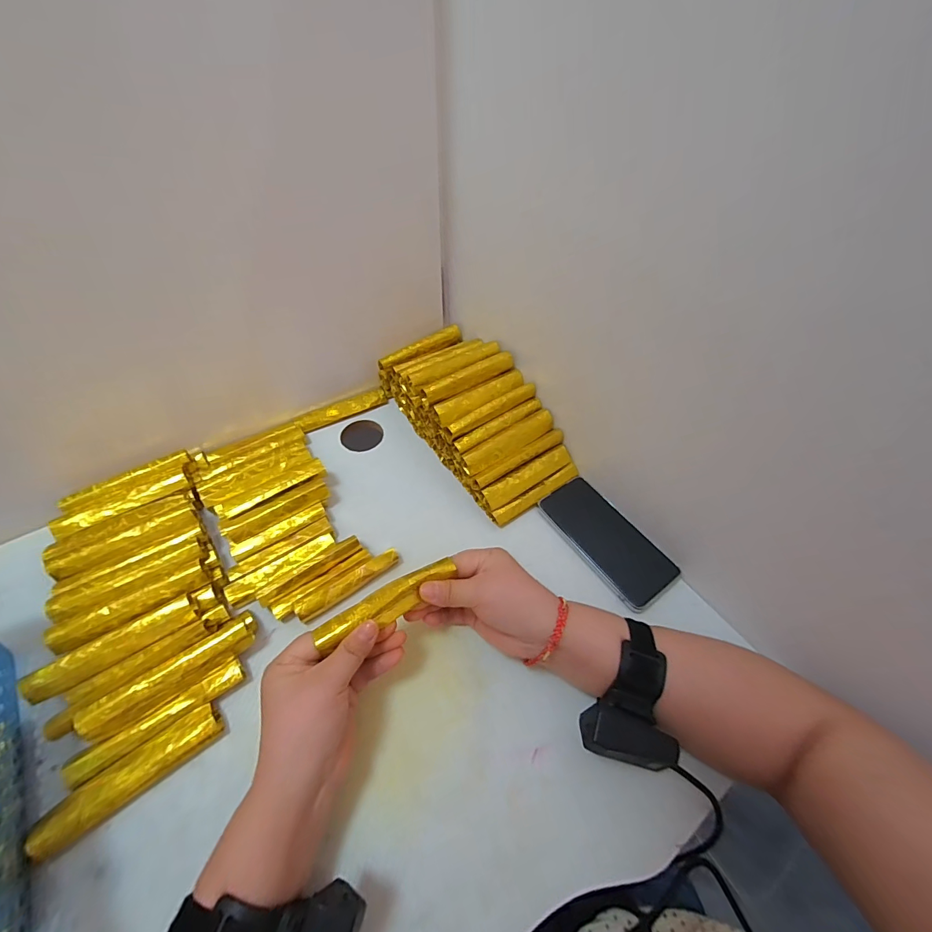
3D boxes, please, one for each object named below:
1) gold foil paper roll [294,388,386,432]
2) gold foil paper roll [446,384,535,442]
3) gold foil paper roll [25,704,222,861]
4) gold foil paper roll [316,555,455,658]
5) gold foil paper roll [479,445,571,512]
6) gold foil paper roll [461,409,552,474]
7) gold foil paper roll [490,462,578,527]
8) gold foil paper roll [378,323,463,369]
[{"bbox_3d":[-0.176,-0.082,0.590,0.129,0.018,0.023,-28,59,-22],"label":"gold foil paper roll"},{"bbox_3d":[0.035,-0.070,0.506,0.135,0.018,0.015,-30,59,-23],"label":"gold foil paper roll"},{"bbox_3d":[-0.266,0.248,0.326,0.129,0.014,0.032,-30,75,-27],"label":"gold foil paper roll"},{"bbox_3d":[-0.065,0.119,0.356,0.125,0.016,0.026,-25,58,-23],"label":"gold foil paper roll"},{"bbox_3d":[0.078,0.014,0.510,0.128,0.026,0.025,-29,59,-23],"label":"gold foil paper roll"},{"bbox_3d":[0.056,-0.029,0.511,0.130,0.028,0.029,-29,59,-22],"label":"gold foil paper roll"},{"bbox_3d":[0.087,0.039,0.510,0.128,0.027,0.017,-28,59,-22],"label":"gold foil paper roll"},{"bbox_3d":[-0.063,-0.172,0.588,0.134,0.020,0.017,-29,59,-23],"label":"gold foil paper roll"}]

